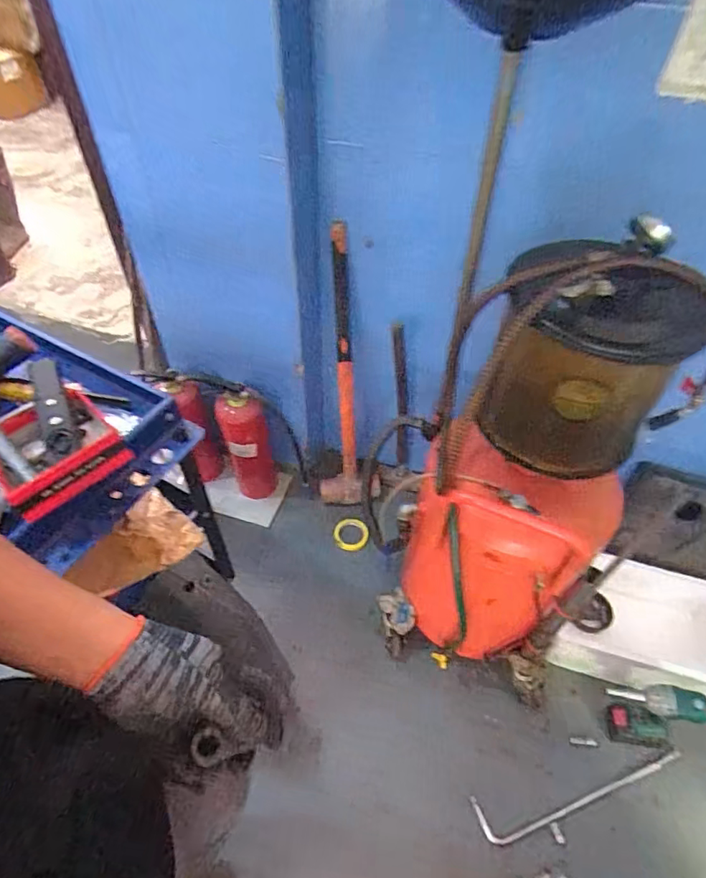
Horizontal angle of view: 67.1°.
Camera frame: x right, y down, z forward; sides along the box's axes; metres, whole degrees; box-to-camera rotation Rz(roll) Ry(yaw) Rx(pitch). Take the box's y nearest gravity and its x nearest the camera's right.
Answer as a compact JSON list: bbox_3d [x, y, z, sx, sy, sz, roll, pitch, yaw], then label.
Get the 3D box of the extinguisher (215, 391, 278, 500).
[{"bbox_3d":[-0.304,0.031,1.566,0.125,0.399,0.109,-14,52,-13],"label":"extinguisher"}]

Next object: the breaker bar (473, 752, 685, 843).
[{"bbox_3d":[0.529,0.809,1.217,0.513,0.030,0.090,-11,52,-6],"label":"breaker bar"}]

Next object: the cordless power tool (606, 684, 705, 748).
[{"bbox_3d":[0.648,0.621,1.193,0.206,0.246,0.090,-2,51,-2],"label":"cordless power tool"}]

